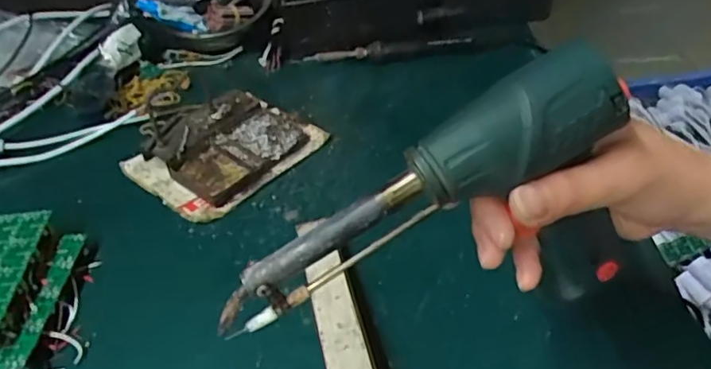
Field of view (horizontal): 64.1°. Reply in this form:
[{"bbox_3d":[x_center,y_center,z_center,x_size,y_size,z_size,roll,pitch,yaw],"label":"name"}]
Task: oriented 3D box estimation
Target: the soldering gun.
[{"bbox_3d":[0.024,0.003,0.242,0.182,0.033,0.032,-33,43,6],"label":"soldering gun"}]

